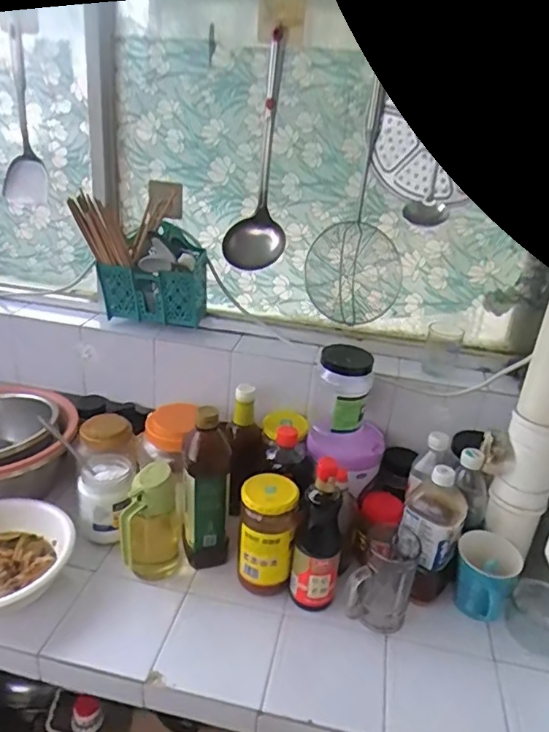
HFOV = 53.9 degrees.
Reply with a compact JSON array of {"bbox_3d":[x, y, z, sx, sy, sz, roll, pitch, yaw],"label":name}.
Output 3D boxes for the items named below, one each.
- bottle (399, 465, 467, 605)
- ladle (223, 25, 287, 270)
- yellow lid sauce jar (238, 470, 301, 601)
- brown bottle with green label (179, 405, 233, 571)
[{"bbox_3d":[0.236,0.254,0.814,0.090,0.216,0.080,-4,26,-19],"label":"bottle"},{"bbox_3d":[-0.024,-0.347,0.889,0.097,0.360,0.090,3,24,-4],"label":"ladle"},{"bbox_3d":[-0.010,0.259,0.819,0.079,0.185,0.079,4,24,-2],"label":"yellow lid sauce jar"},{"bbox_3d":[-0.107,0.191,0.849,0.076,0.257,0.062,1,24,-8],"label":"brown bottle with green label"}]

